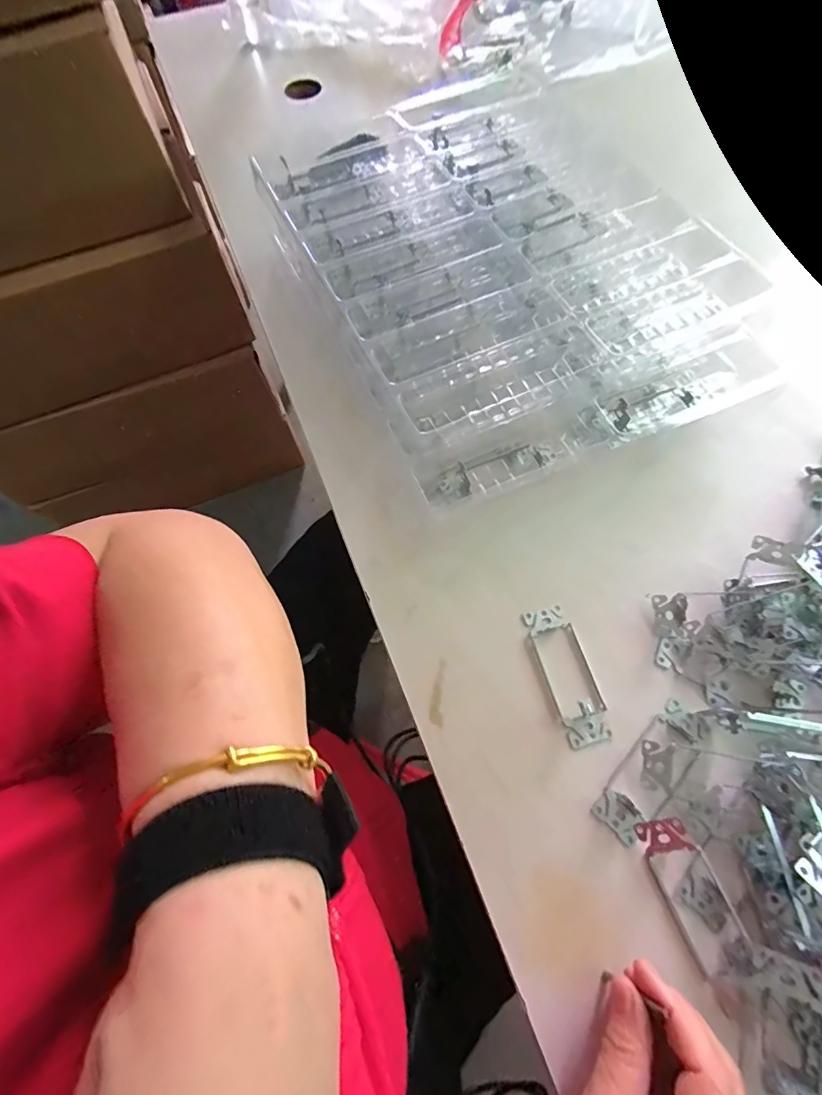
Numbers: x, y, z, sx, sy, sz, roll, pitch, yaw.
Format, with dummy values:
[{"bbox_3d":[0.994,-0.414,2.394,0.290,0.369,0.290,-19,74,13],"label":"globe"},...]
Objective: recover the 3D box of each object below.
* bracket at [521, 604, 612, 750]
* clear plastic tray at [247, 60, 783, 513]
[{"bbox_3d":[0.123,0.095,0.347,0.038,0.019,0.105,-14,67,-4],"label":"bracket"},{"bbox_3d":[0.083,-0.282,0.468,0.360,0.097,0.484,-23,68,-7],"label":"clear plastic tray"}]

